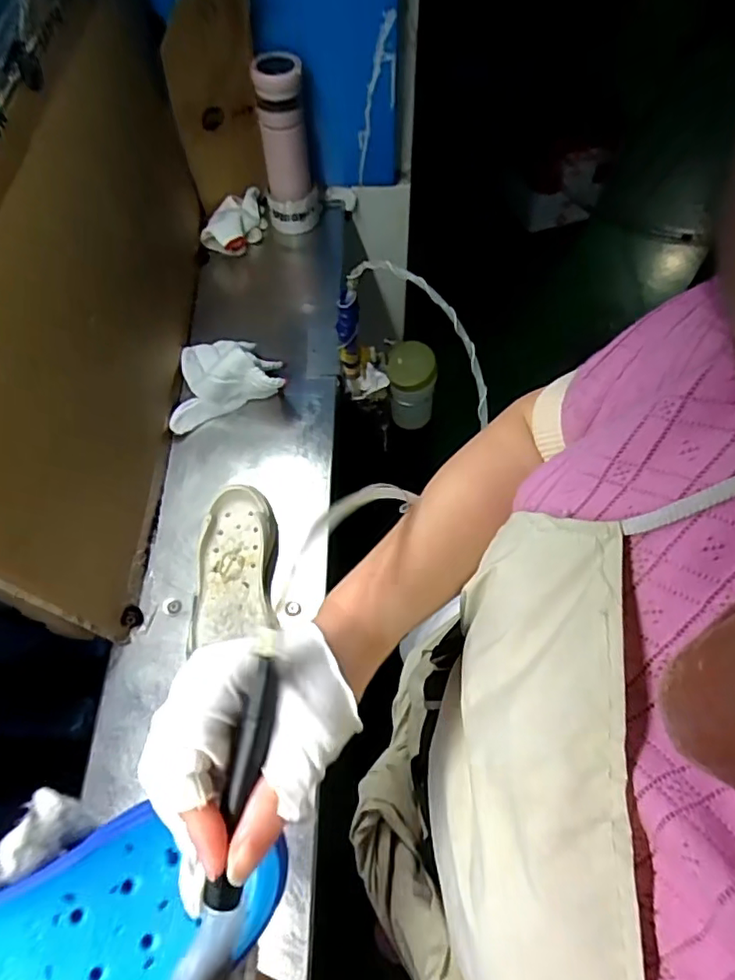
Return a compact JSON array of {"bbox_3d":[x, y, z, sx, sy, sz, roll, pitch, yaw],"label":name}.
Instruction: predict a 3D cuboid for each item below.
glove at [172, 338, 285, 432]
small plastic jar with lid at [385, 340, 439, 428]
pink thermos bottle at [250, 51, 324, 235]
[{"bbox_3d":[-0.197,-0.164,0.779,0.153,0.082,0.131,-16,65,-7],"label":"glove"},{"bbox_3d":[0.066,-0.156,0.913,0.072,0.148,0.067,2,64,2],"label":"small plastic jar with lid"},{"bbox_3d":[-0.116,-0.486,0.852,0.075,0.220,0.063,4,64,3],"label":"pink thermos bottle"}]

